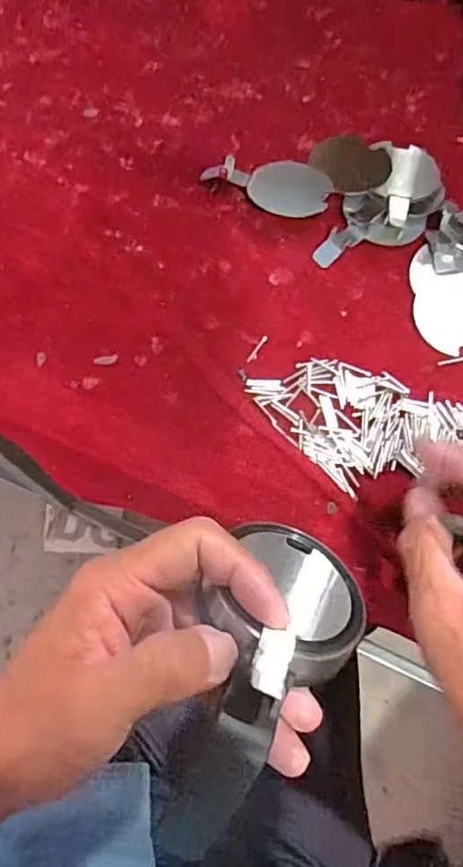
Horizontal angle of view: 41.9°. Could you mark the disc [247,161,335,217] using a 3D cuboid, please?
[{"bbox_3d":[0.039,-0.162,0.400,0.052,0.005,0.039,16,72,4],"label":"disc"}]

